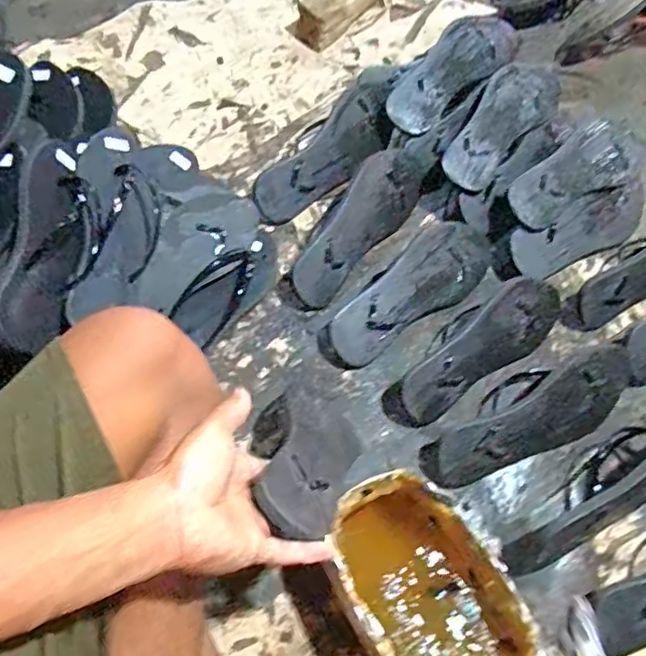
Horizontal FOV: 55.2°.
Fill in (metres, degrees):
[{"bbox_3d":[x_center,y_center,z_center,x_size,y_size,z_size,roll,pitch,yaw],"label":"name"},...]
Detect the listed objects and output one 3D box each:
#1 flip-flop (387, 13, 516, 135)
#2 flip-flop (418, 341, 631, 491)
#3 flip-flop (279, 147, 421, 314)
[{"bbox_3d":[0.175,-0.347,0.829,0.237,0.025,0.084,-44,89,-15],"label":"flip-flop"},{"bbox_3d":[0.213,0.091,0.659,0.243,0.086,0.055,-27,21,-6],"label":"flip-flop"},{"bbox_3d":[0.034,-0.128,0.753,0.246,0.091,0.042,-47,32,-22],"label":"flip-flop"}]

